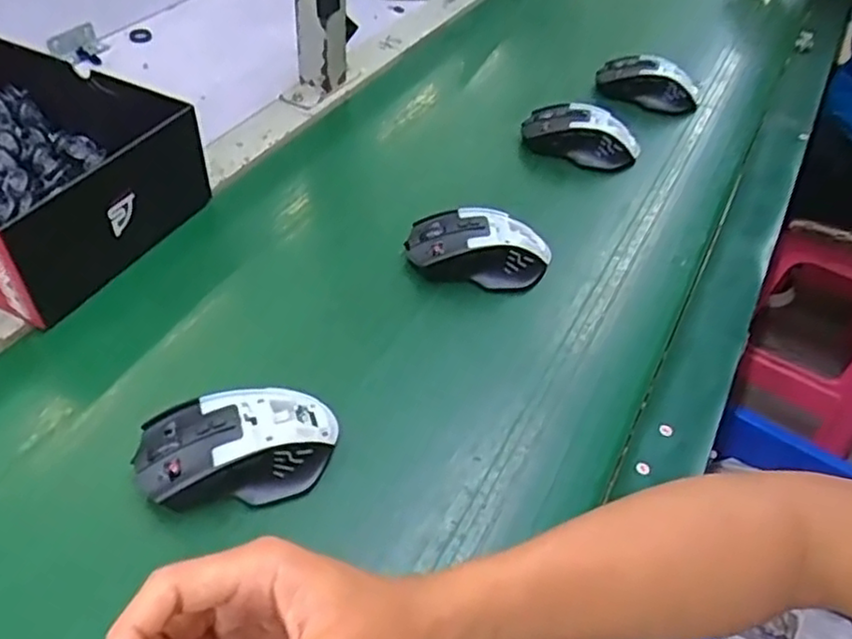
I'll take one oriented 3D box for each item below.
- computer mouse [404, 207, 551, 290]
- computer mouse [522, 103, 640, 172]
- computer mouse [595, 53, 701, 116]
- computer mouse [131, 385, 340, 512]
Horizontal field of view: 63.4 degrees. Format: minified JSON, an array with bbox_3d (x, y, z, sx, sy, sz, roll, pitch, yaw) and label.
[{"bbox_3d":[0.044,-0.058,0.553,0.117,0.040,0.059,6,47,0],"label":"computer mouse"},{"bbox_3d":[0.154,-0.184,0.683,0.116,0.039,0.053,17,47,10],"label":"computer mouse"},{"bbox_3d":[0.249,-0.264,0.767,0.116,0.038,0.057,13,47,6],"label":"computer mouse"},{"bbox_3d":[-0.110,0.076,0.416,0.120,0.044,0.065,-10,49,-15],"label":"computer mouse"}]

